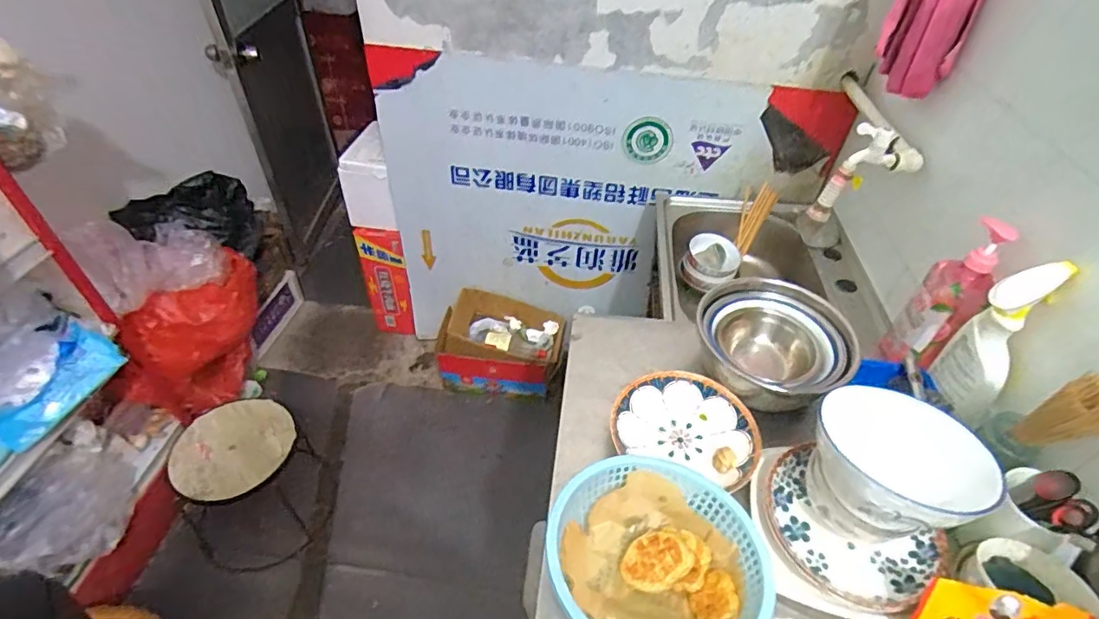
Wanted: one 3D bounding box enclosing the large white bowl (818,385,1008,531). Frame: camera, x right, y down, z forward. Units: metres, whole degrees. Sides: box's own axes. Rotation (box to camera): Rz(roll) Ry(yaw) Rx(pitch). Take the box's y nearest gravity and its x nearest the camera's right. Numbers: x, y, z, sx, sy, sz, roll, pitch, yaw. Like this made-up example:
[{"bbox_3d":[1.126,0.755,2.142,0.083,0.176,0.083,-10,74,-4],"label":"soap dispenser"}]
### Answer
[{"bbox_3d":[0.388,0.170,0.600,0.138,0.086,0.166,-13,46,-16],"label":"large white bowl"}]

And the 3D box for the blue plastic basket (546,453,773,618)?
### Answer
[{"bbox_3d":[0.116,0.278,0.590,0.226,0.077,0.228,1,44,-1],"label":"blue plastic basket"}]

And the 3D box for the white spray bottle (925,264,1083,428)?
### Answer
[{"bbox_3d":[0.577,0.047,0.691,0.080,0.226,0.080,-30,53,-30],"label":"white spray bottle"}]

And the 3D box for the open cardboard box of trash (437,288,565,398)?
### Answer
[{"bbox_3d":[-0.160,0.136,1.751,0.390,0.246,0.245,6,44,3],"label":"open cardboard box of trash"}]

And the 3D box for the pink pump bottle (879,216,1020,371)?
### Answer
[{"bbox_3d":[0.583,-0.014,0.781,0.081,0.236,0.077,-33,54,-31],"label":"pink pump bottle"}]

